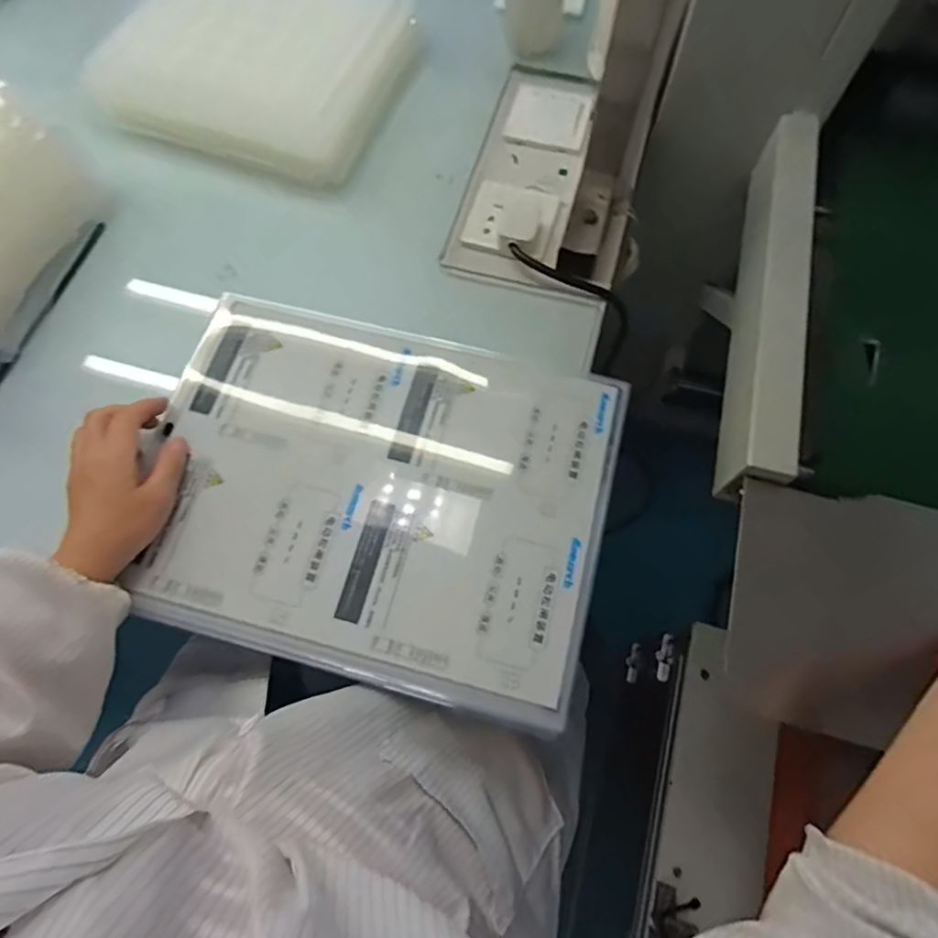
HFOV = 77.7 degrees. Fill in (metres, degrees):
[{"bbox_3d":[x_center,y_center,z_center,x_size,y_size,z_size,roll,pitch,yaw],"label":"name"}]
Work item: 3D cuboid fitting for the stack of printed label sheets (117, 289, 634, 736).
[{"bbox_3d":[-0.078,0.018,0.481,0.375,0.017,0.285,13,69,5],"label":"stack of printed label sheets"}]

